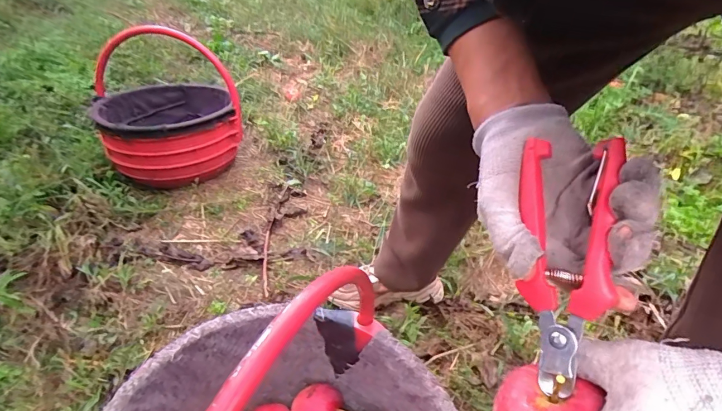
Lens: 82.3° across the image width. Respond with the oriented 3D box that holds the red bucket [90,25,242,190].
[{"bbox_3d":[-0.544,-0.284,1.174,0.343,0.358,0.429,-14,40,-23],"label":"red bucket"}]

